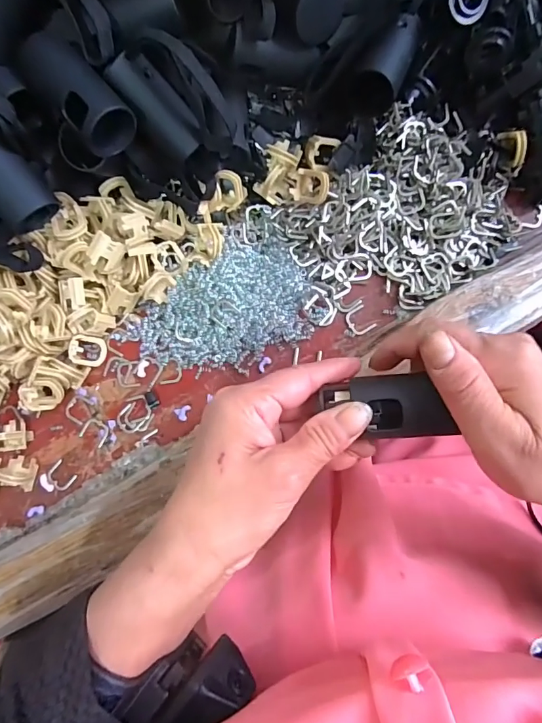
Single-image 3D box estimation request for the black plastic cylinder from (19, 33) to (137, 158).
[{"bbox_3d":[-0.105,-0.148,0.235,0.033,0.029,0.064,-42,83,0],"label":"black plastic cylinder"}]

